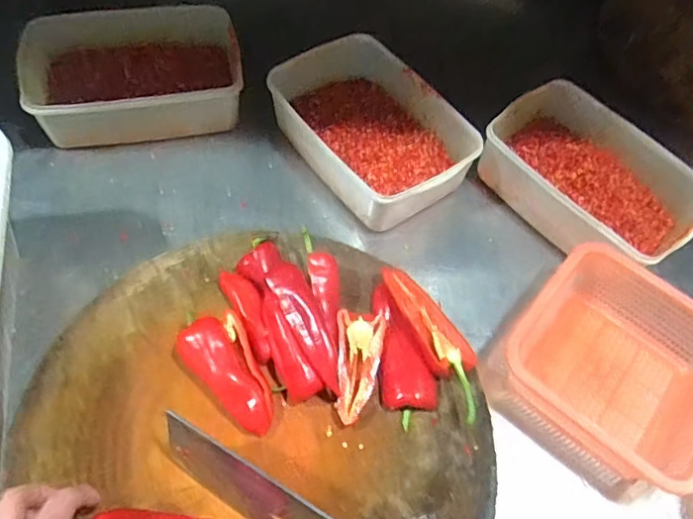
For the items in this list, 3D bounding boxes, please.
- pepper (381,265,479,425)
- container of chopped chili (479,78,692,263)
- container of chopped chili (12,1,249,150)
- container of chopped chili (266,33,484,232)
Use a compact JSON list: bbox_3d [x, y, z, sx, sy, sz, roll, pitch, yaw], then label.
[{"bbox_3d":[0.089,0.071,0.537,0.050,0.024,0.169,-19,62,-16],"label":"pepper"},{"bbox_3d":[0.305,-0.105,0.717,0.176,0.083,0.265,-34,67,-22],"label":"container of chopped chili"},{"bbox_3d":[-0.281,-0.248,0.747,0.270,0.088,0.173,-11,60,-11],"label":"container of chopped chili"},{"bbox_3d":[0.026,-0.174,0.735,0.180,0.083,0.272,-31,65,-21],"label":"container of chopped chili"}]

